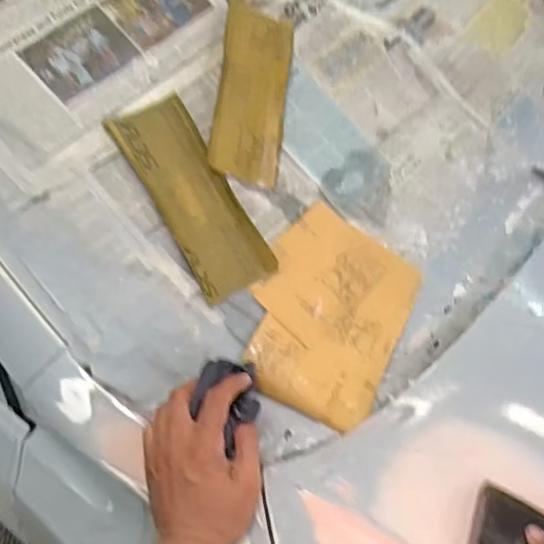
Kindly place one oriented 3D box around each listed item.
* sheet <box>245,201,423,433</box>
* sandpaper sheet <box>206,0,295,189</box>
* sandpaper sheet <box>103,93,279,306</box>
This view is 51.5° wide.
[{"bbox_3d":[0.063,0.046,0.618,0.162,0.018,0.217,29,65,-1],"label":"sheet"},{"bbox_3d":[-0.021,-0.211,0.661,0.085,0.007,0.217,13,76,-24],"label":"sandpaper sheet"},{"bbox_3d":[-0.086,-0.082,0.618,0.083,0.007,0.227,-30,87,-17],"label":"sandpaper sheet"}]

